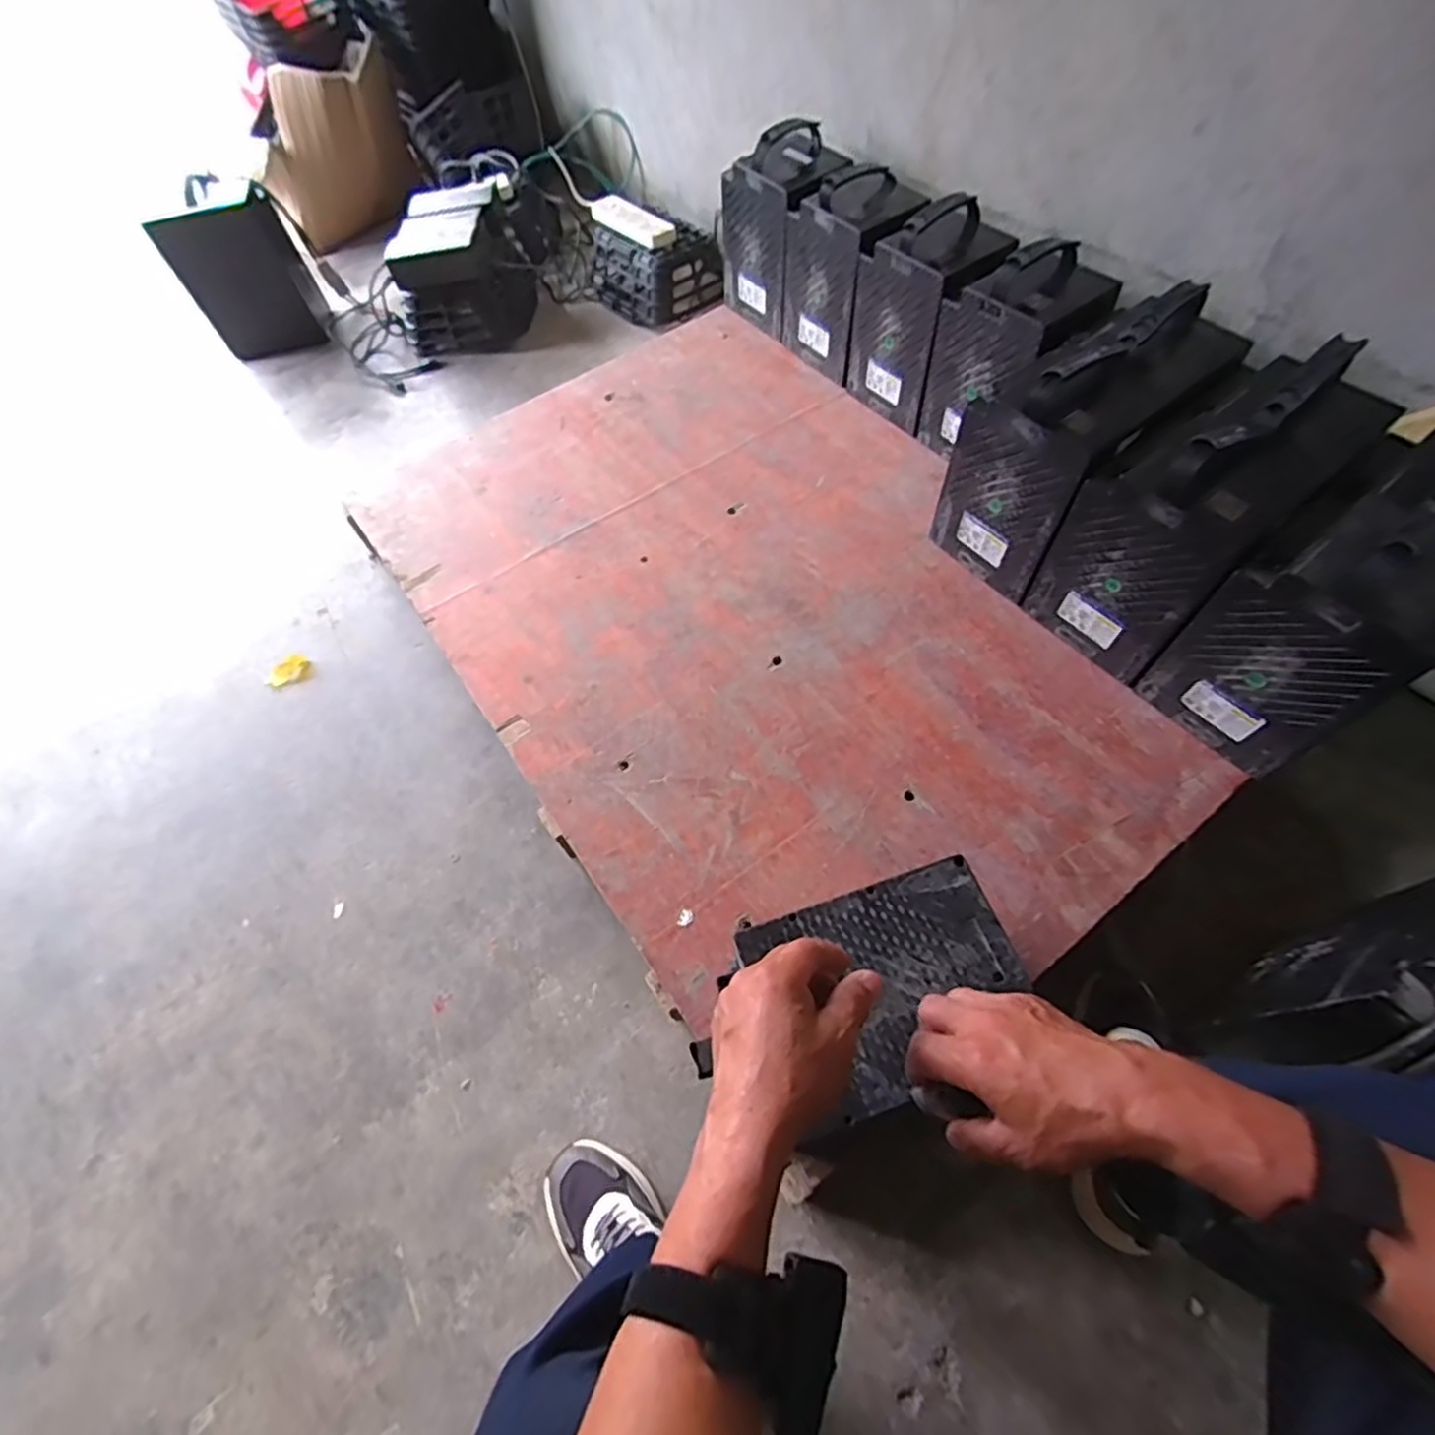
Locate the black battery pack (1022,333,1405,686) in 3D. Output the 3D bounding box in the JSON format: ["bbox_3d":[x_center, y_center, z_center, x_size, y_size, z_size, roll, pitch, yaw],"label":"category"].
[{"bbox_3d":[0.604,-0.260,0.839,0.320,0.288,0.178,-35,64,-14],"label":"black battery pack"}]

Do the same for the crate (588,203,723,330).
[{"bbox_3d":[-0.129,-1.012,1.513,0.242,0.127,0.270,-40,65,-16],"label":"crate"}]

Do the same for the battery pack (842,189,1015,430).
[{"bbox_3d":[0.351,-0.668,1.099,0.184,0.291,0.175,-34,65,-14],"label":"battery pack"}]

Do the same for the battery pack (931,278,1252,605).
[{"bbox_3d":[0.488,-0.370,0.923,0.306,0.305,0.182,-36,64,-14],"label":"battery pack"}]

